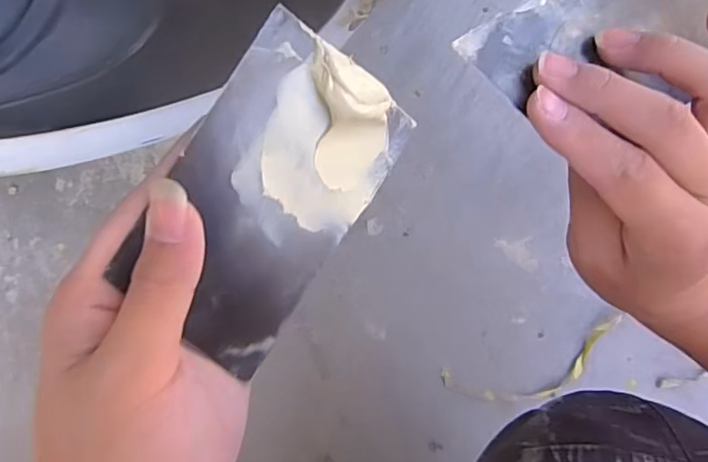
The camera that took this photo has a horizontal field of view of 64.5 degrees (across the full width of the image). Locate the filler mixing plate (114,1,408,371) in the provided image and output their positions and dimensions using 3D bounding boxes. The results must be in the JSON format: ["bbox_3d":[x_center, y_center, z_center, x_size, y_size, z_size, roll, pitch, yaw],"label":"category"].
[{"bbox_3d":[-0.030,-0.008,0.207,0.072,0.010,0.120,32,92,-35],"label":"filler mixing plate"}]

